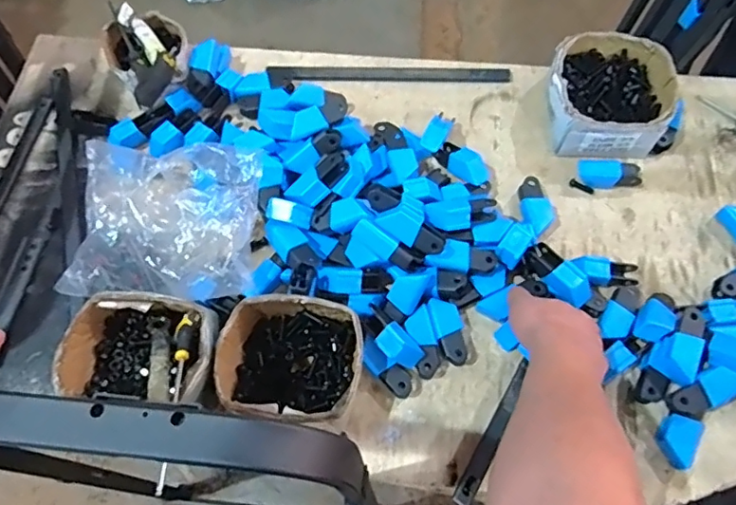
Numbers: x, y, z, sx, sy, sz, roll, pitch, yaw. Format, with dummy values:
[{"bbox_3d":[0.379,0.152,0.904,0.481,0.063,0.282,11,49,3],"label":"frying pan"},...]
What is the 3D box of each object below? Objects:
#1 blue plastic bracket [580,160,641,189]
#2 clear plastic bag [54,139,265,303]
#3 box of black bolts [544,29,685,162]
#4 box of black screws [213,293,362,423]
[{"bbox_3d":[0.343,-0.111,0.768,0.085,0.036,0.034,6,67,5],"label":"blue plastic bracket"},{"bbox_3d":[-0.260,-0.047,0.683,0.251,0.097,0.196,4,66,4],"label":"clear plastic bag"},{"bbox_3d":[0.349,-0.232,0.796,0.182,0.084,0.188,6,66,4],"label":"box of black bolts"},{"bbox_3d":[-0.087,0.119,0.627,0.164,0.079,0.126,9,67,6],"label":"box of black screws"}]

